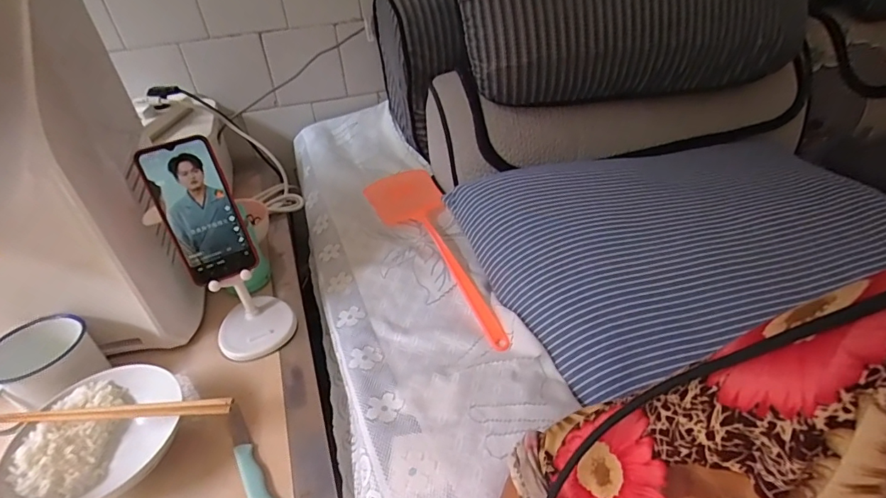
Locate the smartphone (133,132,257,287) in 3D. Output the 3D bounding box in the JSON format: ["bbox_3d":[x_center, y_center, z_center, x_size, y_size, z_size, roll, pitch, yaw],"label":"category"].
[{"bbox_3d":[-0.276,-0.041,0.514,0.083,0.162,0.008,-23,21,-16],"label":"smartphone"}]

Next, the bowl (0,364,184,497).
[{"bbox_3d":[-0.340,0.195,0.458,0.148,0.059,0.141,-12,38,-10],"label":"bowl"}]

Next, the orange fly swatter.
[{"bbox_3d":[-0.008,-0.013,0.725,0.124,0.022,0.467,-18,39,-17],"label":"orange fly swatter"}]

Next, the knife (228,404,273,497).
[{"bbox_3d":[-0.205,0.216,0.469,0.021,0.012,0.141,-26,42,-26],"label":"knife"}]

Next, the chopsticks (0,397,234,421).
[{"bbox_3d":[-0.325,0.162,0.445,0.231,0.010,0.017,-4,37,1],"label":"chopsticks"}]

